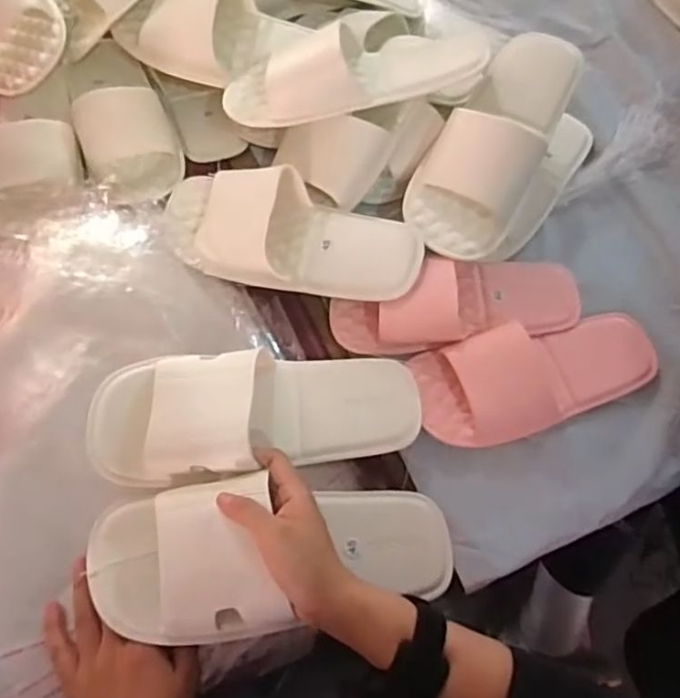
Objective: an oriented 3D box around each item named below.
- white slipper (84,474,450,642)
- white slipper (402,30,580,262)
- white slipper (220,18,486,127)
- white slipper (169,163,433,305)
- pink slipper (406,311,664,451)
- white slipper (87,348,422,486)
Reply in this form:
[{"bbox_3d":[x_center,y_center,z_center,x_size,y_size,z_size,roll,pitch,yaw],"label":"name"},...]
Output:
[{"bbox_3d":[-0.042,0.153,0.477,0.273,0.070,0.105,1,63,-17],"label":"white slipper"},{"bbox_3d":[0.152,-0.201,0.601,0.112,0.055,0.249,27,78,10],"label":"white slipper"},{"bbox_3d":[0.014,-0.273,0.615,0.250,0.068,0.096,-13,65,-9],"label":"white slipper"},{"bbox_3d":[-0.053,-0.109,0.596,0.258,0.055,0.109,19,64,6],"label":"white slipper"},{"bbox_3d":[0.174,0.025,0.554,0.223,0.045,0.094,-10,65,-8],"label":"pink slipper"},{"bbox_3d":[-0.064,0.050,0.517,0.261,0.060,0.102,-3,64,-13],"label":"white slipper"}]

